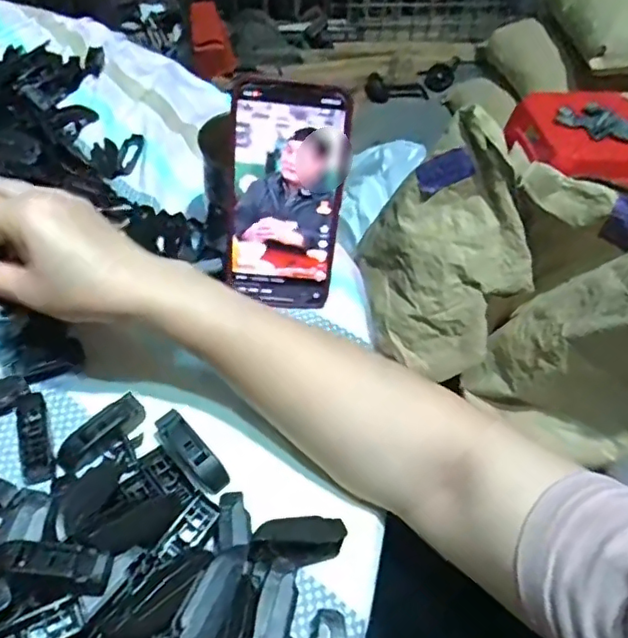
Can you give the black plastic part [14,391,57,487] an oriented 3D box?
[{"bbox_3d":[-0.166,0.069,0.356,0.017,0.009,0.060,-15,54,-18],"label":"black plastic part"}]

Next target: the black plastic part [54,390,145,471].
[{"bbox_3d":[-0.129,0.068,0.362,0.017,0.015,0.055,38,57,23],"label":"black plastic part"}]

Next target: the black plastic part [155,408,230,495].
[{"bbox_3d":[-0.074,0.079,0.353,0.020,0.012,0.056,-33,61,-28],"label":"black plastic part"}]

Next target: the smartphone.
[{"bbox_3d":[-0.020,-0.079,0.406,0.076,0.154,0.008,5,31,-1],"label":"smartphone"}]

